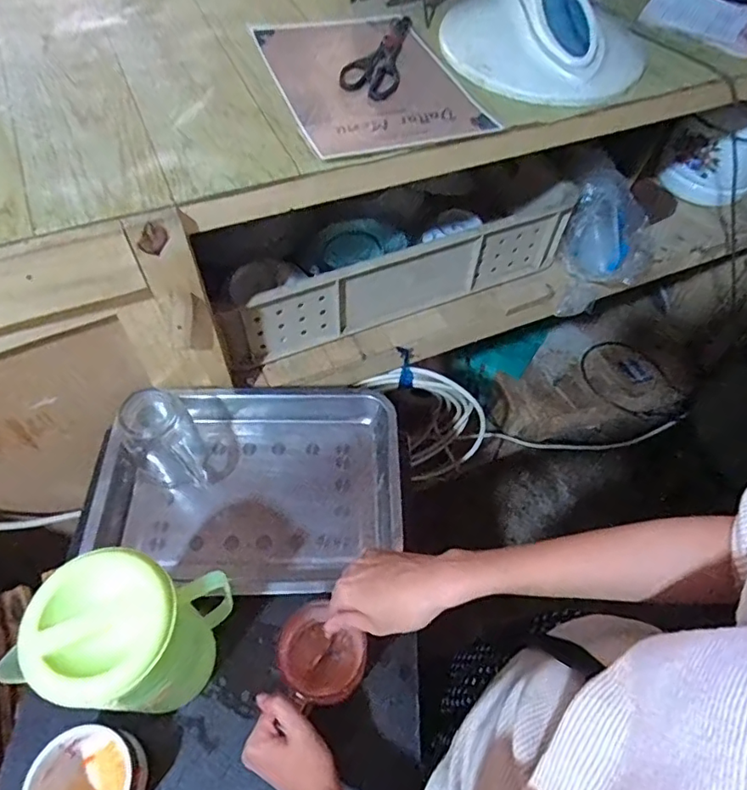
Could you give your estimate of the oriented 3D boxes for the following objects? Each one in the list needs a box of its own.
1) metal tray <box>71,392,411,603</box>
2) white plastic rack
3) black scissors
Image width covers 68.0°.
[{"bbox_3d":[-0.153,0.111,0.673,0.364,0.060,0.266,1,59,-3],"label":"metal tray"},{"bbox_3d":[0.073,-0.177,0.839,0.535,0.134,0.045,-23,63,-16],"label":"white plastic rack"},{"bbox_3d":[0.008,-0.440,0.714,0.068,0.007,0.222,10,56,5],"label":"black scissors"}]

